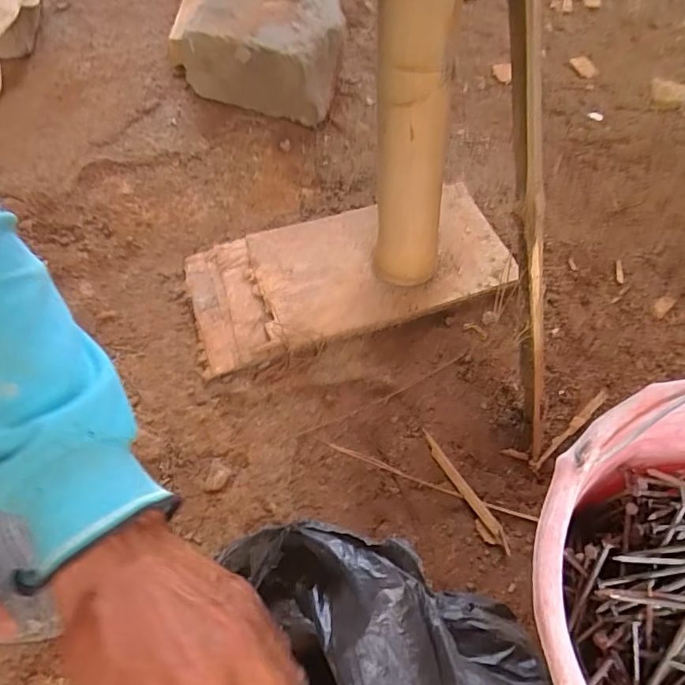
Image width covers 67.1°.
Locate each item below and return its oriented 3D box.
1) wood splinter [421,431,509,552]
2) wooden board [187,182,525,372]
[{"bbox_3d":[0.105,0.130,0.455,0.018,0.005,0.118,-29,61,-14],"label":"wood splinter"},{"bbox_3d":[0.005,-0.082,0.571,0.345,0.025,0.164,-18,59,-7],"label":"wooden board"}]

